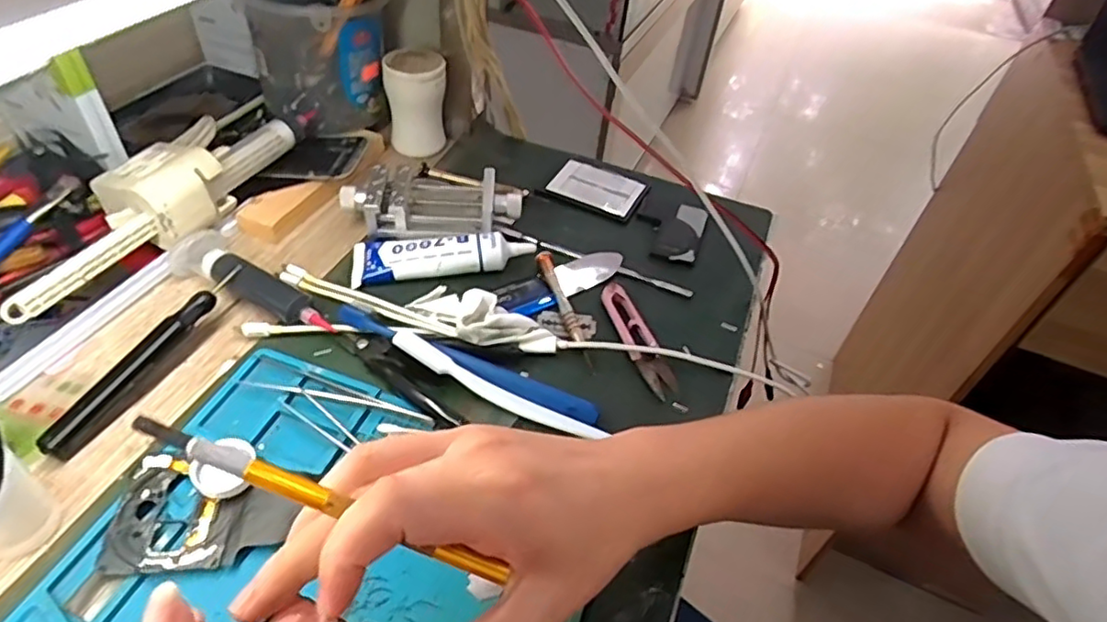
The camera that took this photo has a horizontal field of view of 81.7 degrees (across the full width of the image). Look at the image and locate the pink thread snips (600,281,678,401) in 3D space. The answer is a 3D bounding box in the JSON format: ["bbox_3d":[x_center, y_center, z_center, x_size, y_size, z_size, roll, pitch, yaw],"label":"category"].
[{"bbox_3d":[0.060,0.017,0.456,0.024,0.008,0.099,-10,47,-16],"label":"pink thread snips"}]

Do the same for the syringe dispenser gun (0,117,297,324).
[{"bbox_3d":[-0.283,-0.075,0.466,0.066,0.072,0.237,27,48,20],"label":"syringe dispenser gun"}]

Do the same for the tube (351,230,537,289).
[{"bbox_3d":[-0.085,-0.048,0.489,0.133,0.025,0.043,-6,46,-12],"label":"tube"}]

